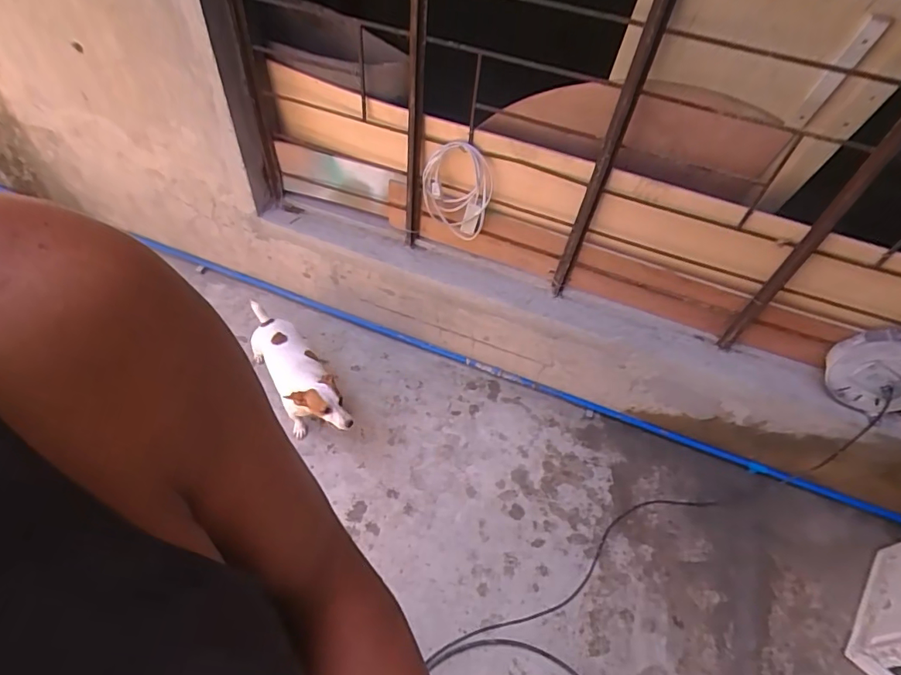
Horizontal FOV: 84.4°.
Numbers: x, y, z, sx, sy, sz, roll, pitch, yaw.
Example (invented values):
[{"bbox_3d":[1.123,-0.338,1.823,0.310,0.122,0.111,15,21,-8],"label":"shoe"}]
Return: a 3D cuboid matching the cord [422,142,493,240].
[{"bbox_3d":[0.011,-0.423,1.480,0.212,0.295,0.068,17,51,7],"label":"cord"}]

